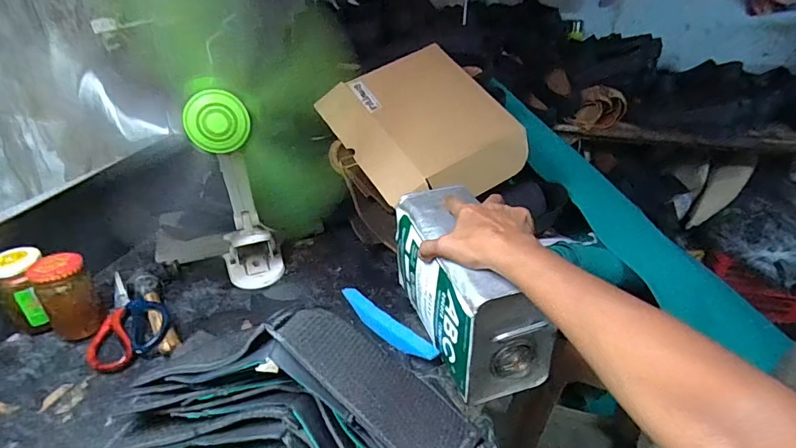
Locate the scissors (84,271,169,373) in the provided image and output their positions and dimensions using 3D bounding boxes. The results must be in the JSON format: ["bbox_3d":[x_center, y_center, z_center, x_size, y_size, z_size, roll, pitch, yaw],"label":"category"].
[{"bbox_3d":[-0.379,0.130,0.615,0.101,0.030,0.158,-25,37,-32],"label":"scissors"}]

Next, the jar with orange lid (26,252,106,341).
[{"bbox_3d":[-0.437,0.092,0.592,0.062,0.095,0.052,-29,39,-36],"label":"jar with orange lid"}]

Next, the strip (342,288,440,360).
[{"bbox_3d":[-0.018,0.135,0.597,0.177,0.007,0.031,27,87,41],"label":"strip"}]

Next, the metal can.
[{"bbox_3d":[0.081,0.078,0.558,0.105,0.166,0.221,-14,32,-17],"label":"metal can"}]

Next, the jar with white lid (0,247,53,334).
[{"bbox_3d":[-0.502,0.092,0.608,0.058,0.108,0.056,-3,31,2],"label":"jar with white lid"}]

